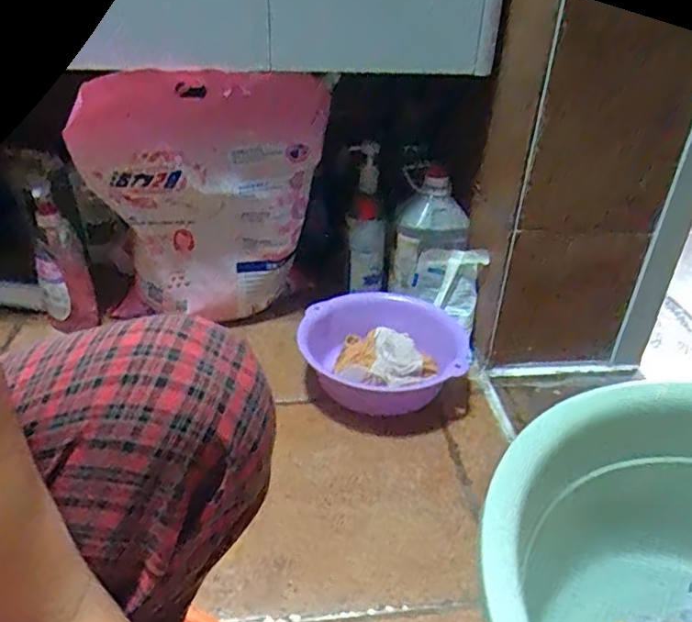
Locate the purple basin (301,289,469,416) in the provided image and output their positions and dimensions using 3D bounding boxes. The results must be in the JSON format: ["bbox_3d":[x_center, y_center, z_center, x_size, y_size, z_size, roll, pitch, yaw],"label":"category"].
[{"bbox_3d":[0.054,0.056,0.915,0.243,0.090,0.243,1,32,0],"label":"purple basin"}]

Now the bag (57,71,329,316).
[{"bbox_3d":[-0.204,-0.164,0.913,0.335,0.375,0.091,-11,35,-20],"label":"bag"}]

